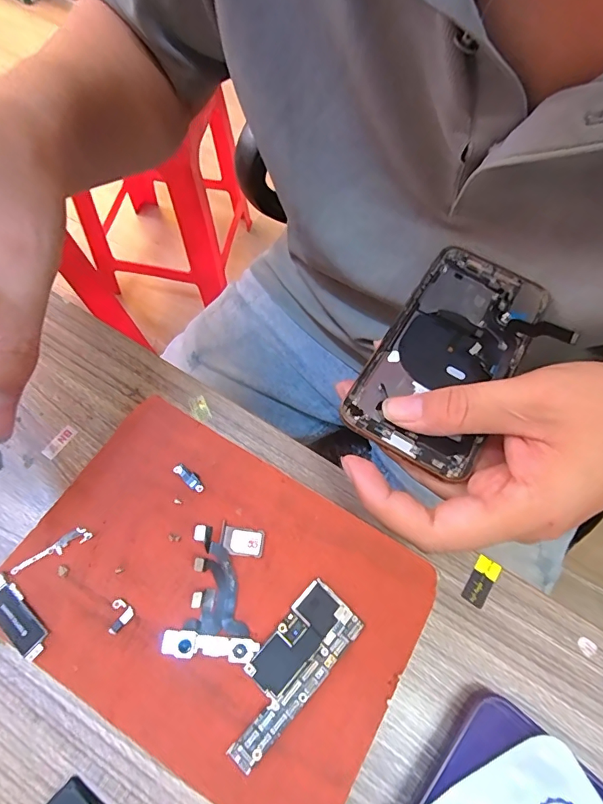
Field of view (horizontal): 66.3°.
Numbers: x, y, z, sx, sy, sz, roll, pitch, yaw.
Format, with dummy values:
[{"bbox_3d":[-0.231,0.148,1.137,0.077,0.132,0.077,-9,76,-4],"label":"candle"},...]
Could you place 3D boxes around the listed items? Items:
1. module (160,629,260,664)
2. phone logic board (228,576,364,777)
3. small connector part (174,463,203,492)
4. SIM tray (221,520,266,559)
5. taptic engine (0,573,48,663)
[{"bbox_3d":[-0.036,0.095,0.180,0.037,0.004,0.009,6,65,1],"label":"module"},{"bbox_3d":[-0.006,0.103,0.178,0.026,0.004,0.066,39,70,15],"label":"phone logic board"},{"bbox_3d":[-0.051,0.034,0.208,0.017,0.004,0.006,42,71,15],"label":"small connector part"},{"bbox_3d":[-0.026,0.059,0.198,0.019,0.004,0.012,10,66,2],"label":"SIM tray"},{"bbox_3d":[-0.114,0.085,0.183,0.036,0.004,0.012,40,70,15],"label":"taptic engine"}]

